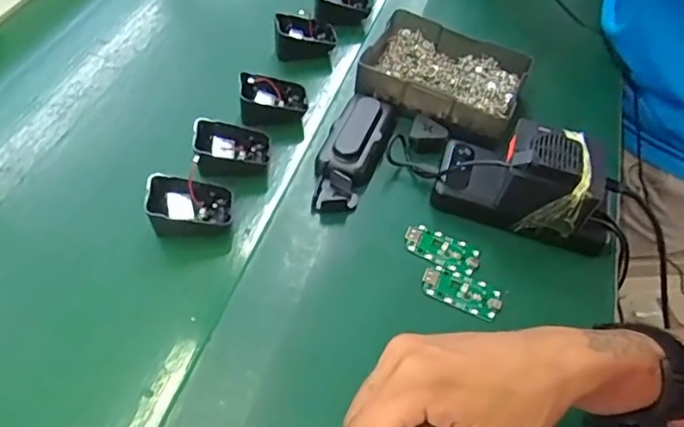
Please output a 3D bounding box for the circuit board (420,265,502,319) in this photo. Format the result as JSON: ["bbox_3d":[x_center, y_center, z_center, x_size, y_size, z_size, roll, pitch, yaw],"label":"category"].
[{"bbox_3d":[0.098,0.063,0.455,0.063,0.004,0.031,20,51,12],"label":"circuit board"}]

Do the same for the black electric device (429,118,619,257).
[{"bbox_3d":[0.162,-0.034,0.483,0.155,0.075,0.075,18,51,10],"label":"black electric device"}]

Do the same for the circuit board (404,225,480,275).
[{"bbox_3d":[0.085,0.030,0.478,0.064,0.005,0.031,22,52,14],"label":"circuit board"}]

